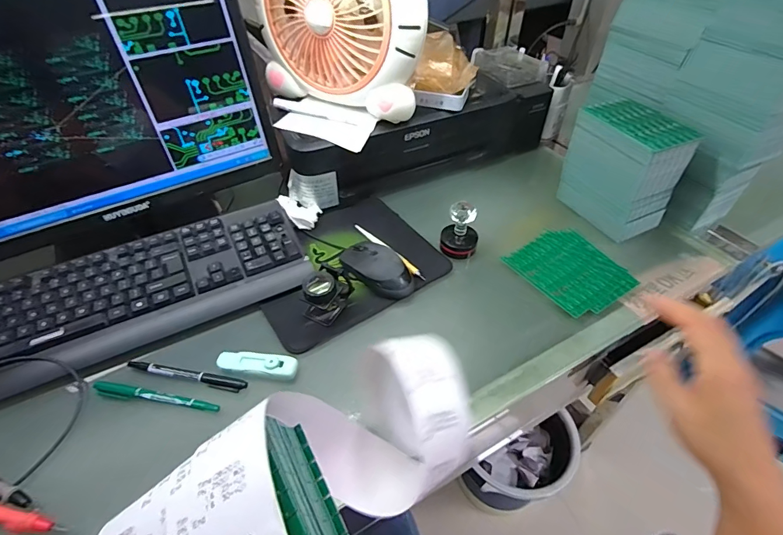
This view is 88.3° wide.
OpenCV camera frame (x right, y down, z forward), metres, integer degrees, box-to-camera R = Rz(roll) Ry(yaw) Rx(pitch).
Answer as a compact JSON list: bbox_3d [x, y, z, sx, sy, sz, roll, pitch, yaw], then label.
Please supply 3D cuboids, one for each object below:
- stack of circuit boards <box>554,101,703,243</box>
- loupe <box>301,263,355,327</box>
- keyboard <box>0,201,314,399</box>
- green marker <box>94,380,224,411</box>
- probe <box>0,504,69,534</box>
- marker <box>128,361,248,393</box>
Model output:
[{"bbox_3d":[0.342,-0.147,0.598,0.097,0.145,0.141,-20,49,-18],"label":"stack of circuit boards"},{"bbox_3d":[-0.081,0.028,0.500,0.046,0.053,0.066,23,50,21],"label":"loupe"},{"bbox_3d":[-0.328,0.033,0.503,0.440,0.036,0.157,-22,49,-20],"label":"keyboard"},{"bbox_3d":[-0.250,0.138,0.427,0.136,0.013,0.015,7,46,8],"label":"green marker"},{"bbox_3d":[-0.345,0.208,0.344,0.142,0.017,0.016,8,46,9],"label":"probe"},{"bbox_3d":[-0.225,0.119,0.445,0.138,0.010,0.013,8,46,9],"label":"marker"}]

